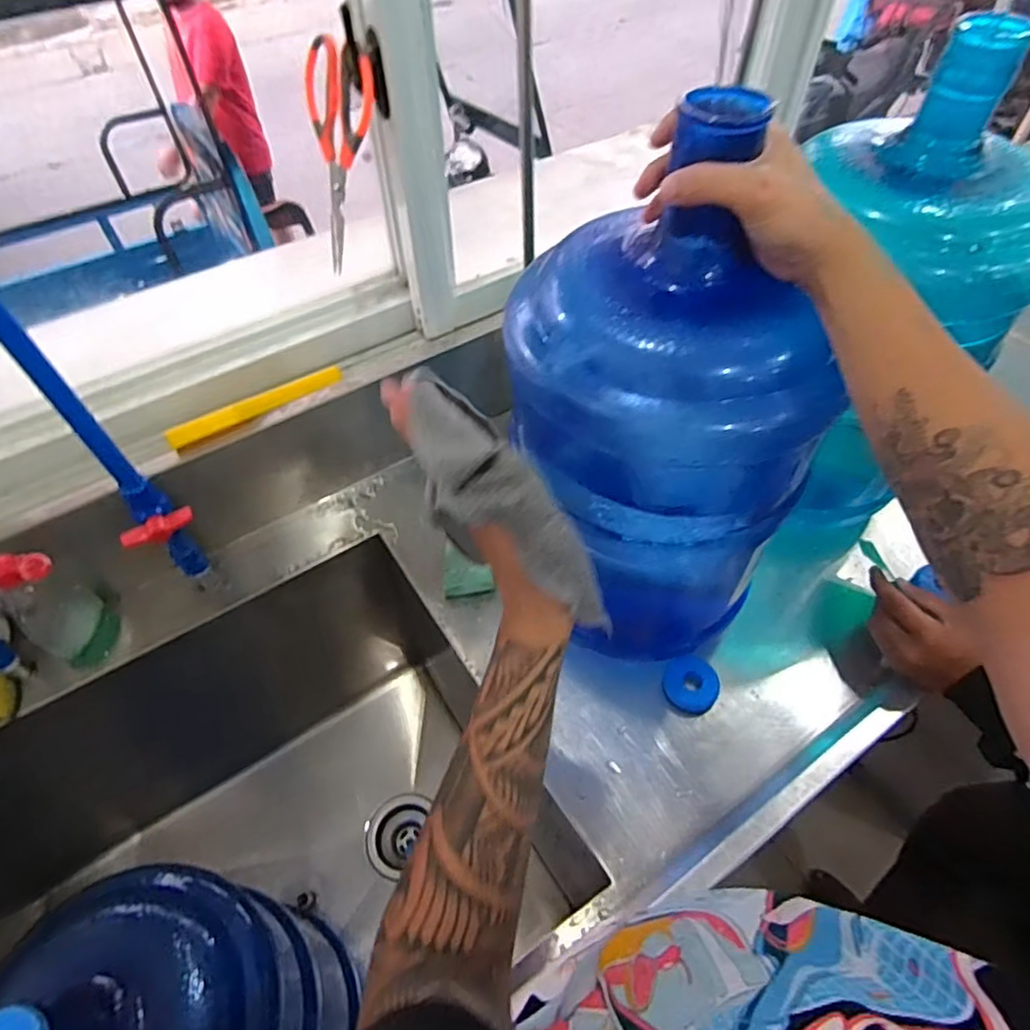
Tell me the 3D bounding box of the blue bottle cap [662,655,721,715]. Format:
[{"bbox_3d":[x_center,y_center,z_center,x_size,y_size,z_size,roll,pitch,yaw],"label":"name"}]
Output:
[{"bbox_3d":[0.184,0.177,0.648,0.055,0.019,0.057,0,53,1],"label":"blue bottle cap"}]

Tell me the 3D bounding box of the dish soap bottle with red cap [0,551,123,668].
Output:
[{"bbox_3d":[-0.475,0.099,0.642,0.045,0.169,0.070,30,59,21],"label":"dish soap bottle with red cap"}]

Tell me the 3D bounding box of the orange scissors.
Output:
[{"bbox_3d":[-0.180,-0.354,0.624,0.085,0.199,0.017,23,35,17],"label":"orange scissors"}]

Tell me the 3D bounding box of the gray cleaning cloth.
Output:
[{"bbox_3d":[-0.005,-0.005,0.331,0.063,0.036,0.166,-41,91,-26],"label":"gray cleaning cloth"}]

